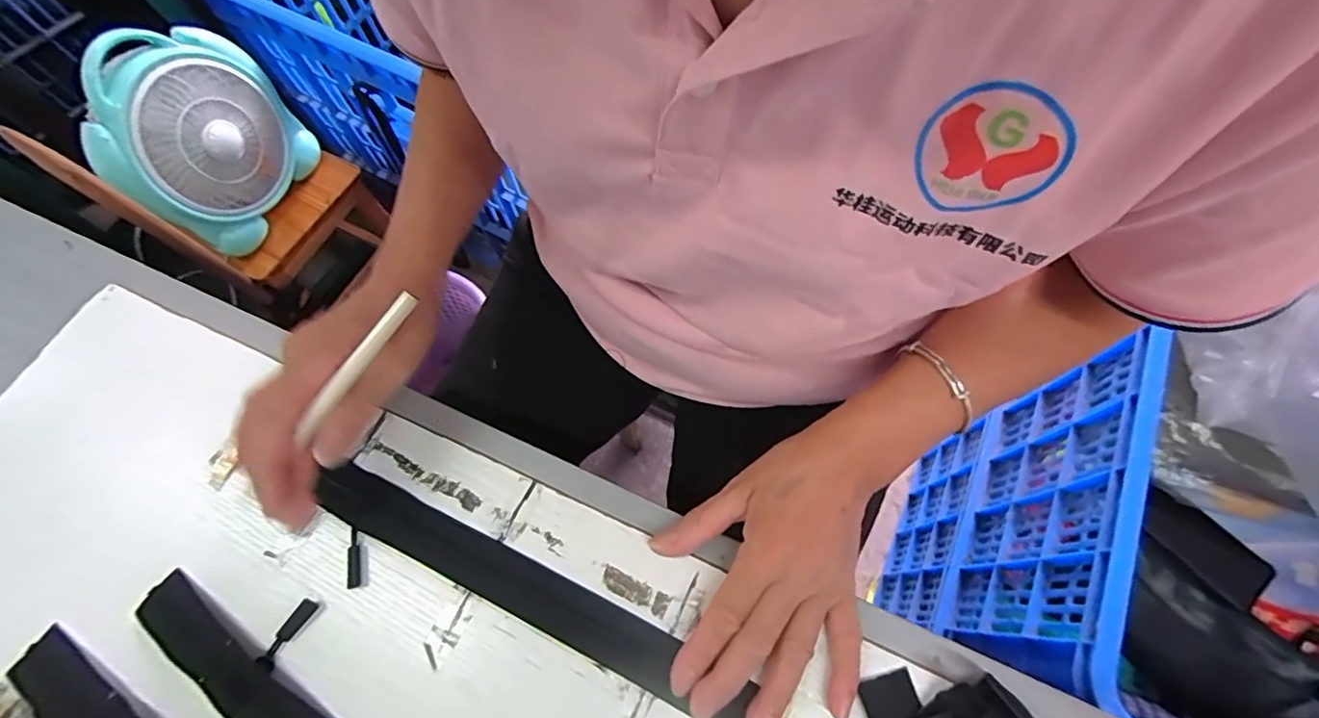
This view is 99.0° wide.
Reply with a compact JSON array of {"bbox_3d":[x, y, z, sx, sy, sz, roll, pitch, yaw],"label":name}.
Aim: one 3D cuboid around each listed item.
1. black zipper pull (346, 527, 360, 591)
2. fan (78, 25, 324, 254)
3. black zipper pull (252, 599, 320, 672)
[{"bbox_3d":[-0.185,0.120,0.339,0.008,0.004,0.035,-10,67,-3],"label":"black zipper pull"},{"bbox_3d":[-0.585,-0.289,0.729,0.090,0.223,0.235,10,68,5],"label":"fan"},{"bbox_3d":[-0.214,0.159,0.322,0.010,0.004,0.041,28,70,12],"label":"black zipper pull"}]

